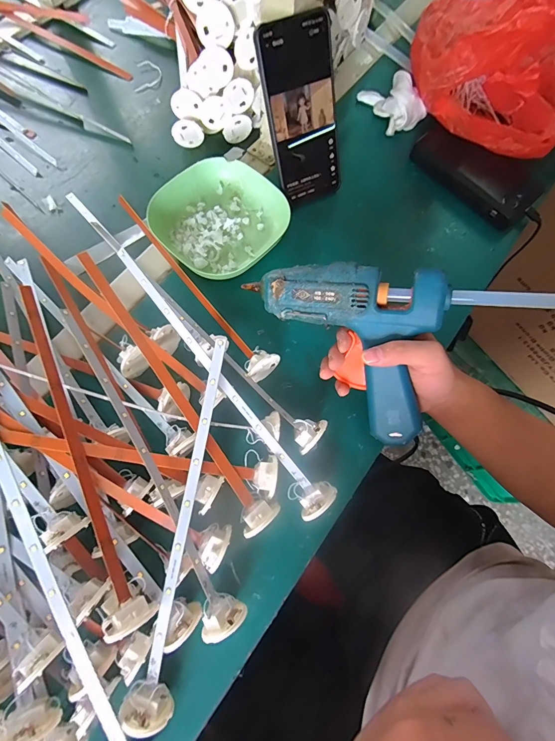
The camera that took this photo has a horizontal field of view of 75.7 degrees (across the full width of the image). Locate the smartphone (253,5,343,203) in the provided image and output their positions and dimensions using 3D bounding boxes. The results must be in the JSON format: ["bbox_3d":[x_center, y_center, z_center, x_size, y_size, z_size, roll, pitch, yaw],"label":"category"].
[{"bbox_3d":[0.030,-0.268,0.382,0.079,0.160,0.005,-26,45,-8],"label":"smartphone"}]

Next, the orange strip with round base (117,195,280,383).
[{"bbox_3d":[-0.096,-0.094,0.384,0.032,0.034,0.265,-39,77,-12],"label":"orange strip with round base"}]

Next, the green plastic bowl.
[{"bbox_3d":[-0.068,-0.174,0.412,0.132,0.029,0.135,42,76,12],"label":"green plastic bowl"}]

